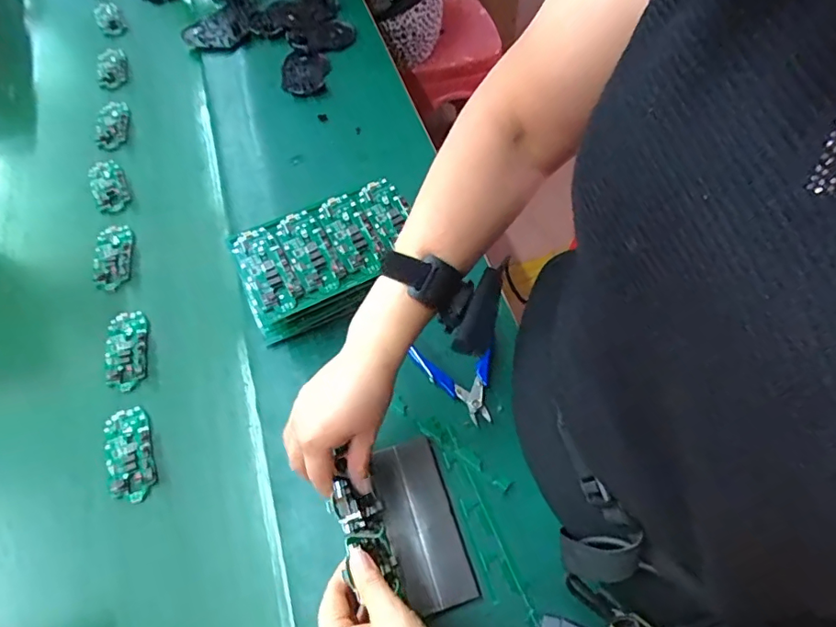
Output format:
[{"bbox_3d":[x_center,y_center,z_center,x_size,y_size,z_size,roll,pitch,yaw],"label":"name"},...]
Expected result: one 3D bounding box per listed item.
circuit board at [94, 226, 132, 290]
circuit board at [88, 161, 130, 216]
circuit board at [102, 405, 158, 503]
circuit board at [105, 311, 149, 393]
[{"bbox_3d":[-0.392,-0.076,0.659,0.047,0.020,0.104,-12,61,-5],"label":"circuit board"},{"bbox_3d":[-0.439,-0.183,0.727,0.045,0.013,0.099,-24,63,-11],"label":"circuit board"},{"bbox_3d":[-0.300,0.146,0.531,0.046,0.007,0.098,-22,62,-10],"label":"circuit board"},{"bbox_3d":[-0.338,0.042,0.592,0.046,0.010,0.099,-13,61,-5],"label":"circuit board"}]

